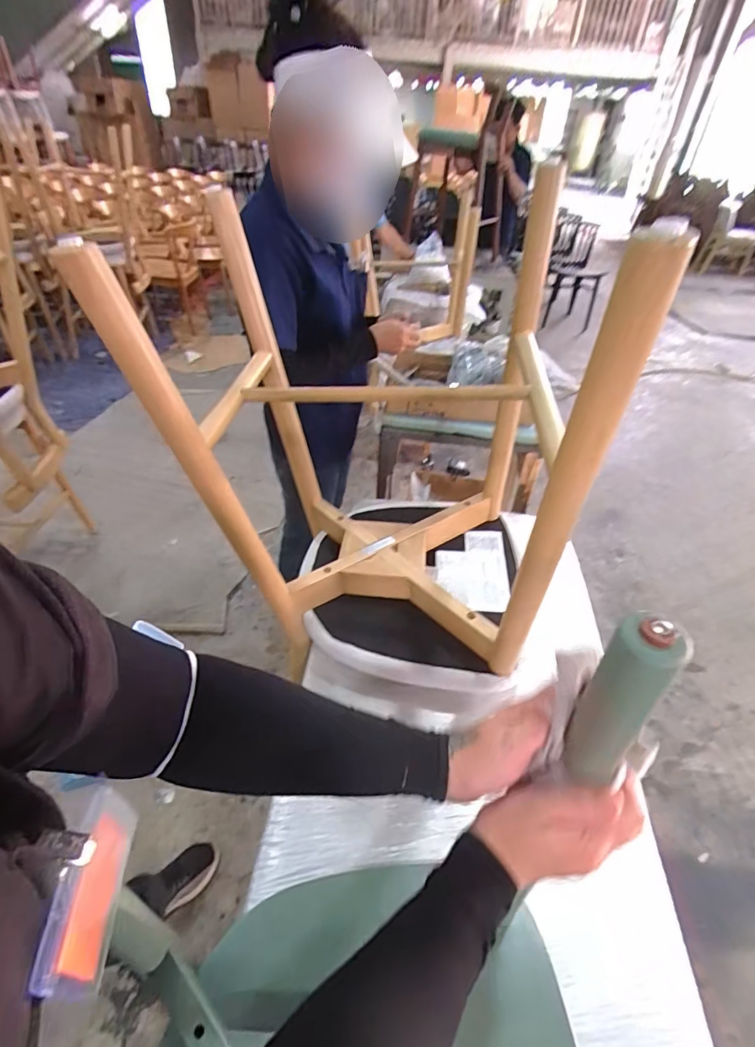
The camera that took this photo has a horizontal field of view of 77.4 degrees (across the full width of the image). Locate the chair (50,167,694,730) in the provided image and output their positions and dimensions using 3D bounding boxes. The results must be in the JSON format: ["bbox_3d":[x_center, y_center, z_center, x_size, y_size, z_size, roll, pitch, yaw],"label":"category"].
[{"bbox_3d":[0.008,-0.095,0.706,0.498,0.595,0.461,11,39,11],"label":"chair"}]

